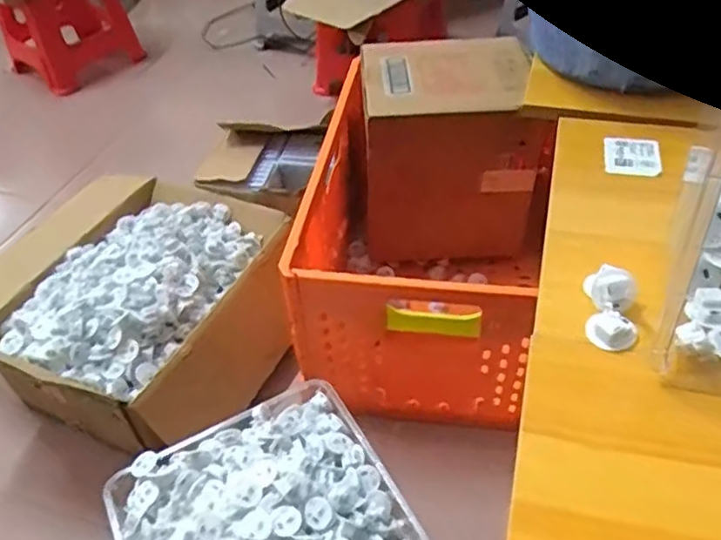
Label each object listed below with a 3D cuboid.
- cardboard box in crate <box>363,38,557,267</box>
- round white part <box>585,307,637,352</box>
[{"bbox_3d":[0.136,-0.207,1.160,0.259,0.328,0.205,-5,45,0],"label":"cardboard box in crate"},{"bbox_3d":[0.175,0.041,0.449,0.032,0.013,0.026,29,54,29],"label":"round white part"}]

